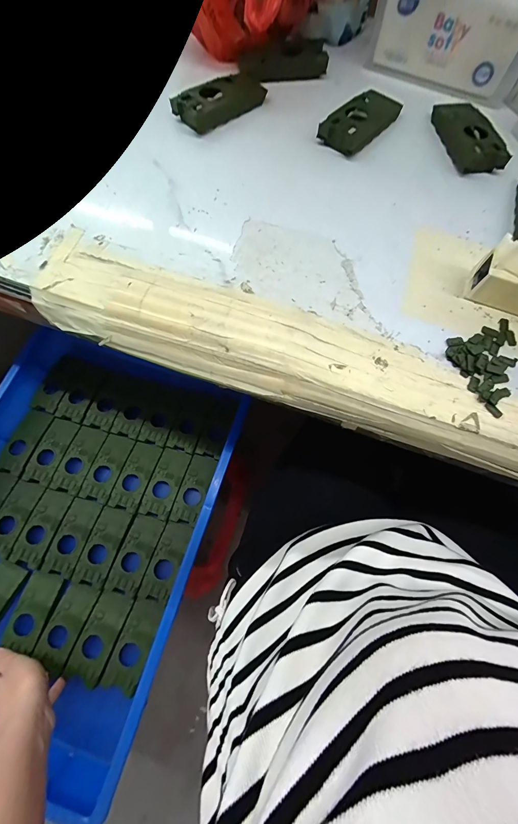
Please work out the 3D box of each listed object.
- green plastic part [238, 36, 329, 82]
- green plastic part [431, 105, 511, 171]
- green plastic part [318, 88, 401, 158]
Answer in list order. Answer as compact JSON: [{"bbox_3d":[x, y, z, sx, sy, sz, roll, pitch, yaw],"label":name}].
[{"bbox_3d":[0.028,-0.416,0.384,0.104,0.029,0.018,-11,71,-5],"label":"green plastic part"},{"bbox_3d":[0.226,-0.303,0.352,0.042,0.021,0.107,-10,71,-5],"label":"green plastic part"},{"bbox_3d":[0.112,-0.320,0.355,0.045,0.020,0.095,40,74,12],"label":"green plastic part"}]

